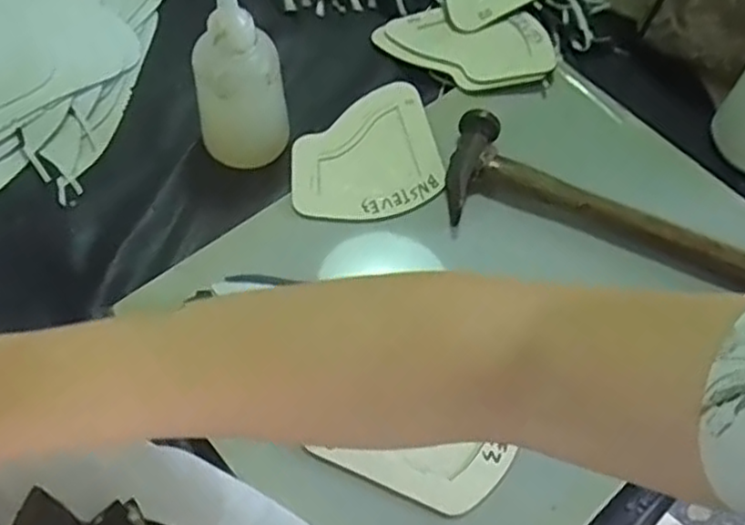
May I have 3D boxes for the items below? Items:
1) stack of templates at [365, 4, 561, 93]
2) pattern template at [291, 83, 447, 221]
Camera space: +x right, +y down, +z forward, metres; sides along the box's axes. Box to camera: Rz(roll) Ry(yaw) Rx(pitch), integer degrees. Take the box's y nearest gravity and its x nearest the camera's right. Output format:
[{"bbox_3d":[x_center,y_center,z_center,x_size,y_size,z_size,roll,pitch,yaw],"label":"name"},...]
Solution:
[{"bbox_3d":[0.075,-0.179,0.587,0.148,0.011,0.088,5,58,9],"label":"stack of templates"},{"bbox_3d":[-0.004,-0.084,0.524,0.108,0.008,0.121,-1,61,-5],"label":"pattern template"}]

